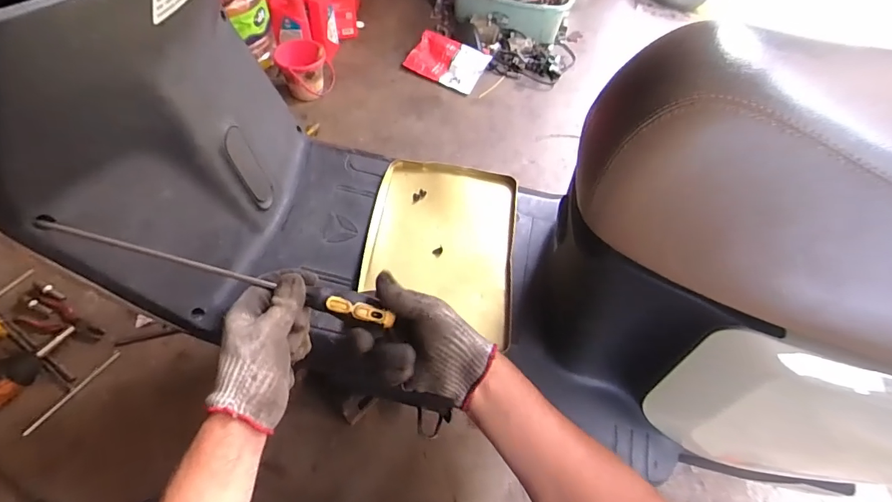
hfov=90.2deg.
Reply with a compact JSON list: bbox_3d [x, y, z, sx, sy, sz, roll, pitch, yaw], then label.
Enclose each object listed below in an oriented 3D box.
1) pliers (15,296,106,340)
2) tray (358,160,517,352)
[{"bbox_3d":[-0.839,0.153,0.977,0.188,0.018,0.072,16,57,7],"label":"pliers"},{"bbox_3d":[-0.005,-0.020,0.651,0.208,0.017,0.276,8,57,1],"label":"tray"}]

